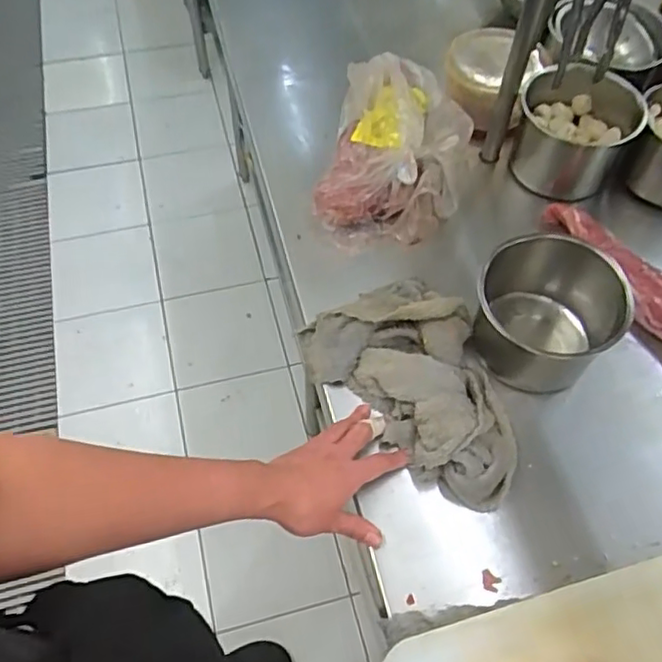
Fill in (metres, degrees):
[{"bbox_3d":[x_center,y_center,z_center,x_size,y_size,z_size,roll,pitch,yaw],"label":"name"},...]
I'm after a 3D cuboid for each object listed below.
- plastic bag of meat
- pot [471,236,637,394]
[{"bbox_3d":[0.097,-0.266,0.894,0.187,0.077,0.340,9,58,5],"label":"plastic bag of meat"},{"bbox_3d":[0.238,-0.016,0.711,0.144,0.143,0.140,1,57,-1],"label":"pot"}]

